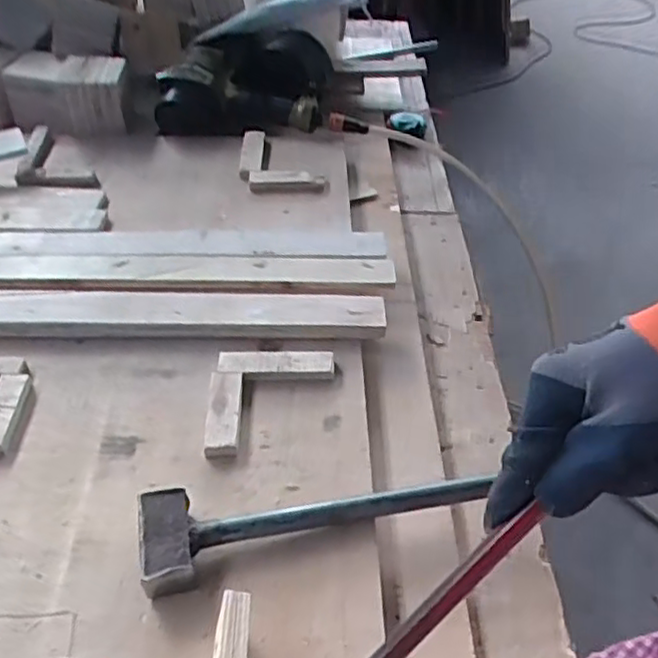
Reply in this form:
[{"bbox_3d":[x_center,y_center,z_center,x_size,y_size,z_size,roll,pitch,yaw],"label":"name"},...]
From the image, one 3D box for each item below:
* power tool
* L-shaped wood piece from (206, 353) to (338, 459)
[{"bbox_3d":[-0.132,-0.374,1.075,0.249,0.151,0.120,6,45,1],"label":"power tool"},{"bbox_3d":[-0.059,0.070,0.687,0.118,0.025,0.129,2,40,2],"label":"L-shaped wood piece"}]

